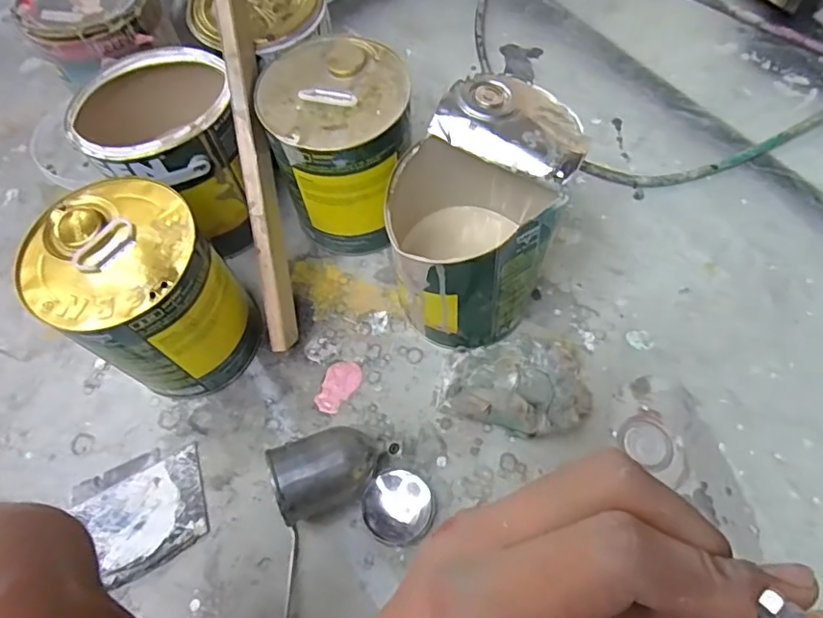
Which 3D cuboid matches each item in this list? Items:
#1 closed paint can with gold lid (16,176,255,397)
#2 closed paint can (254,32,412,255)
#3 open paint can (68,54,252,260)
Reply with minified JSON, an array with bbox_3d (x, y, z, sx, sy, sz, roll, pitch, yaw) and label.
[{"bbox_3d":[-0.272,-0.011,0.588,0.146,0.207,0.160,-1,65,3],"label":"closed paint can with gold lid"},{"bbox_3d":[-0.079,-0.186,0.661,0.153,0.206,0.162,-1,65,3],"label":"closed paint can"},{"bbox_3d":[-0.266,-0.185,0.654,0.161,0.177,0.175,25,69,14],"label":"open paint can"}]

